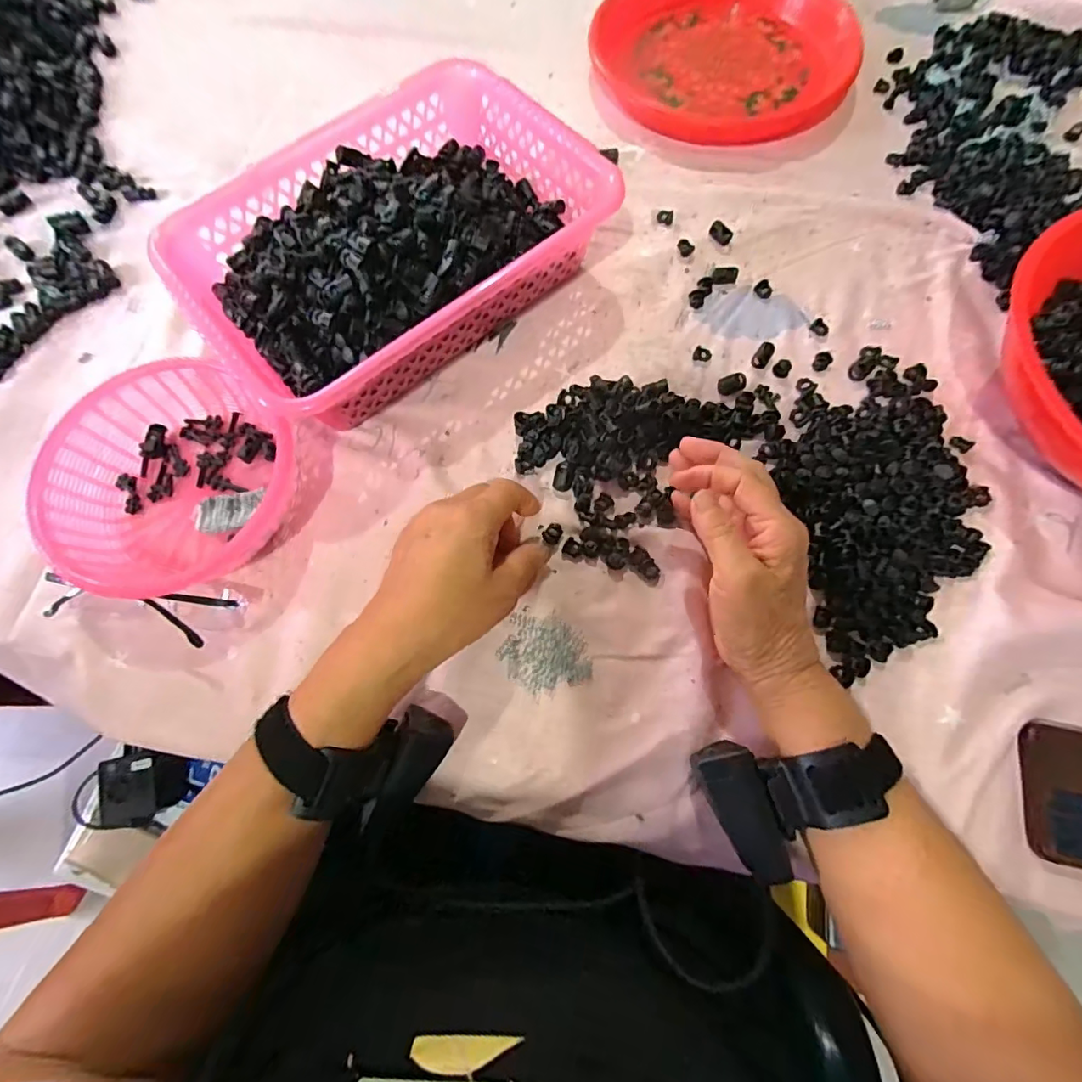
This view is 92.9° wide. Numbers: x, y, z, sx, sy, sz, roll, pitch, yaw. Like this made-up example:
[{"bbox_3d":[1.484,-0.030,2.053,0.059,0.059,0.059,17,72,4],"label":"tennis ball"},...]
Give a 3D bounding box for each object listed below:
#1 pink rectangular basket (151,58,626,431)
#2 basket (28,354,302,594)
[{"bbox_3d":[-0.115,-0.233,0.407,0.298,0.079,0.210,-39,75,-11],"label":"pink rectangular basket"},{"bbox_3d":[-0.255,-0.040,0.361,0.167,0.050,0.150,38,76,13],"label":"basket"}]

